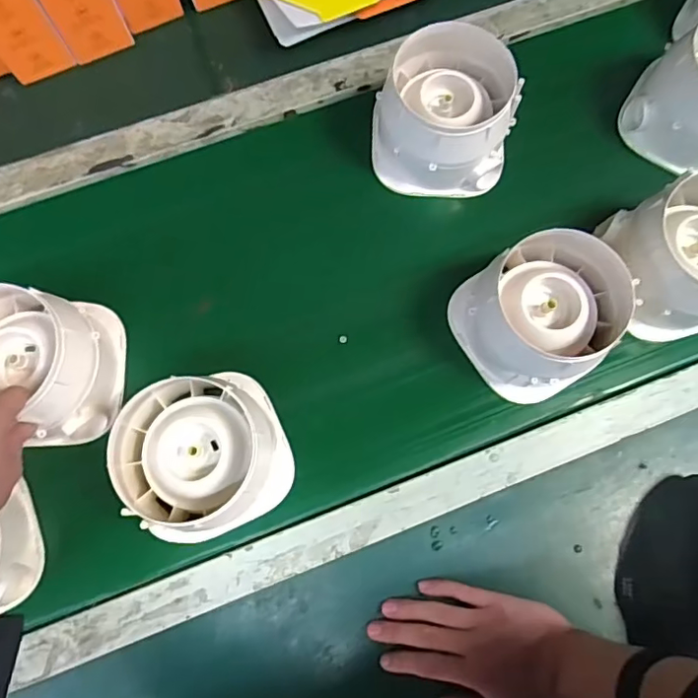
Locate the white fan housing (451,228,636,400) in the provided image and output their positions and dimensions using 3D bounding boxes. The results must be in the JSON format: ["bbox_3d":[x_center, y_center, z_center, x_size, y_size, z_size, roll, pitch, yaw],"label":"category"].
[{"bbox_3d":[0.176,-0.035,0.504,0.126,0.090,0.136,-29,77,-8],"label":"white fan housing"}]

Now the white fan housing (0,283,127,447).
[{"bbox_3d":[-0.282,0.014,0.488,0.127,0.092,0.131,0,75,0],"label":"white fan housing"}]

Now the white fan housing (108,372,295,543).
[{"bbox_3d":[-0.128,0.089,0.478,0.133,0.083,0.136,0,75,0],"label":"white fan housing"}]

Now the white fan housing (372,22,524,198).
[{"bbox_3d":[0.094,-0.235,0.556,0.134,0.098,0.129,1,75,0],"label":"white fan housing"}]

